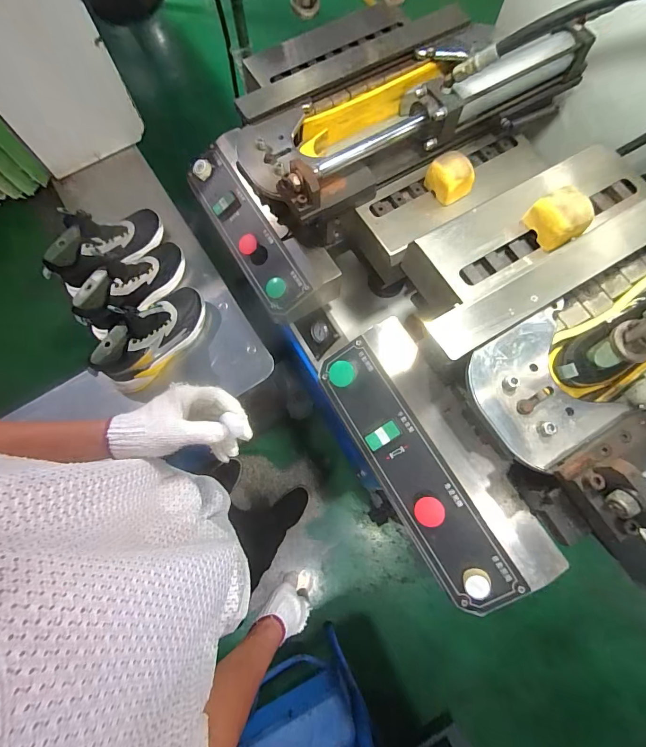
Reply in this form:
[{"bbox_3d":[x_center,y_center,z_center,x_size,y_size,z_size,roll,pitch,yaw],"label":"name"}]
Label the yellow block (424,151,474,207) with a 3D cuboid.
[{"bbox_3d":[0.212,-0.329,0.630,0.074,0.051,0.060,43,79,11],"label":"yellow block"}]

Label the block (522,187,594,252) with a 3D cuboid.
[{"bbox_3d":[0.324,-0.214,0.513,0.060,0.049,0.067,-22,75,-6],"label":"block"}]

